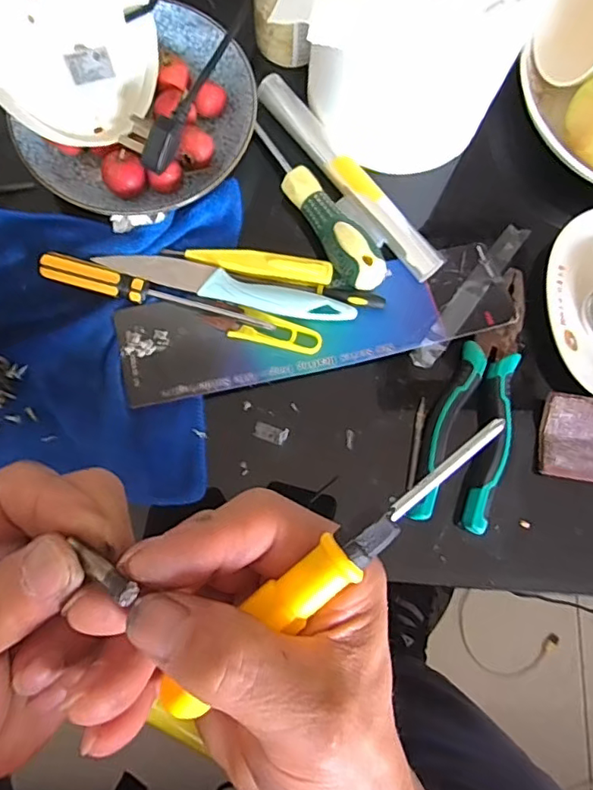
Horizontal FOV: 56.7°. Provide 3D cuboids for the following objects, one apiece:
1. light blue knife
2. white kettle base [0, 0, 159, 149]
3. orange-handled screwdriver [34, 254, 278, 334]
[{"bbox_3d":[-0.050,-0.080,0.409,0.187,0.012,0.024,14,80,1],"label":"light blue knife"},{"bbox_3d":[-0.149,-0.243,0.351,0.017,0.142,0.146,13,121,31],"label":"white kettle base"},{"bbox_3d":[-0.101,-0.071,0.400,0.169,0.019,0.019,17,80,2],"label":"orange-handled screwdriver"}]

